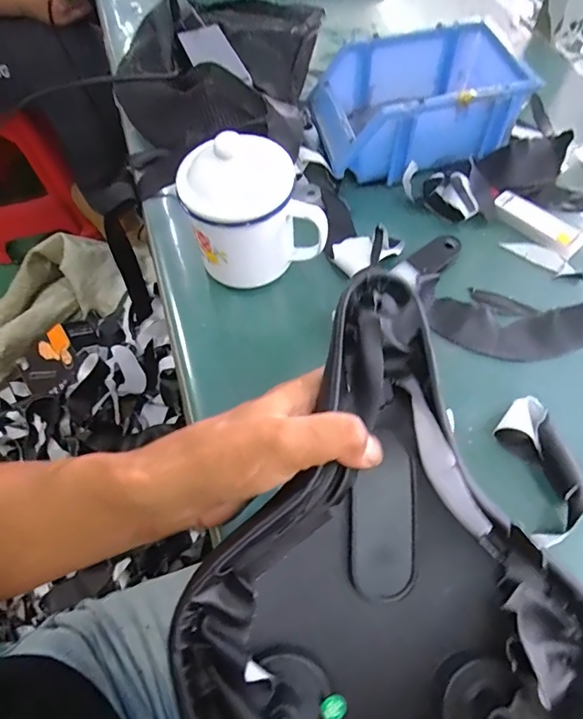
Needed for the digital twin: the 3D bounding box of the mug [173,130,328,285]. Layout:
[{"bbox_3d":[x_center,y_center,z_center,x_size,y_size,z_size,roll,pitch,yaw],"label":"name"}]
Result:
[{"bbox_3d":[-0.031,-0.115,0.370,0.095,0.107,0.077,-22,61,-10],"label":"mug"}]

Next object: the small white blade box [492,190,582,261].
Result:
[{"bbox_3d":[0.212,-0.117,0.412,0.026,0.013,0.080,-38,65,-17],"label":"small white blade box"}]

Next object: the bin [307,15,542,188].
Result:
[{"bbox_3d":[0.120,-0.244,0.453,0.189,0.070,0.124,-11,60,-3],"label":"bin"}]

